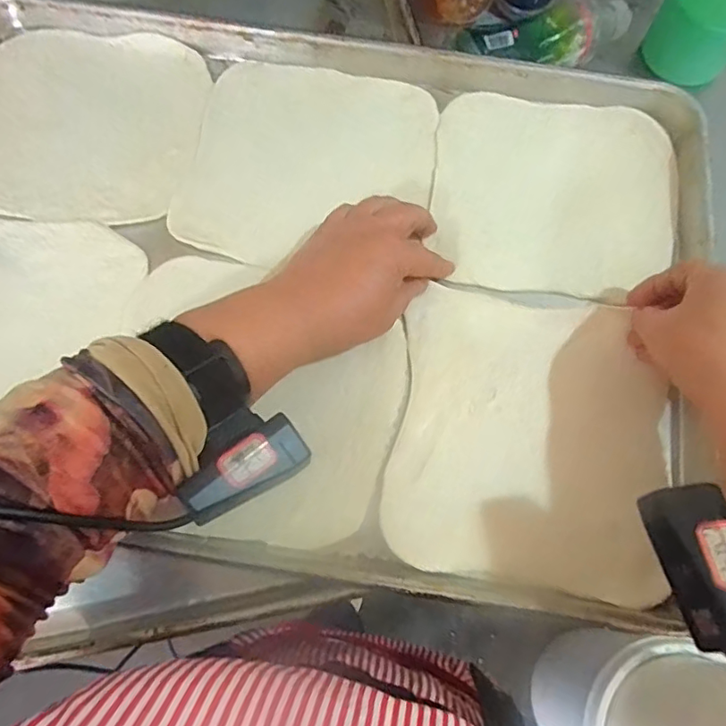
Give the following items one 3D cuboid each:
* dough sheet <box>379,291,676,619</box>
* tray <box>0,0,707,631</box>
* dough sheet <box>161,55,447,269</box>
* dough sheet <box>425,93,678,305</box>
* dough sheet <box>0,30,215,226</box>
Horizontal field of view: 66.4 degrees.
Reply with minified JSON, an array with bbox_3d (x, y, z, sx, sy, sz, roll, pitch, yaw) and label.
[{"bbox_3d":[0.112,0.047,0.371,0.176,0.012,0.188,9,71,2],"label":"dough sheet"},{"bbox_3d":[-0.057,-0.078,0.408,0.599,0.032,0.448,10,71,2],"label":"tray"},{"bbox_3d":[-0.041,-0.160,0.441,0.187,0.009,0.186,11,71,2],"label":"dough sheet"},{"bbox_3d":[0.148,-0.132,0.433,0.182,0.009,0.173,8,71,1],"label":"dough sheet"},{"bbox_3d":[-0.232,-0.194,0.449,0.195,0.011,0.180,10,71,2],"label":"dough sheet"}]

